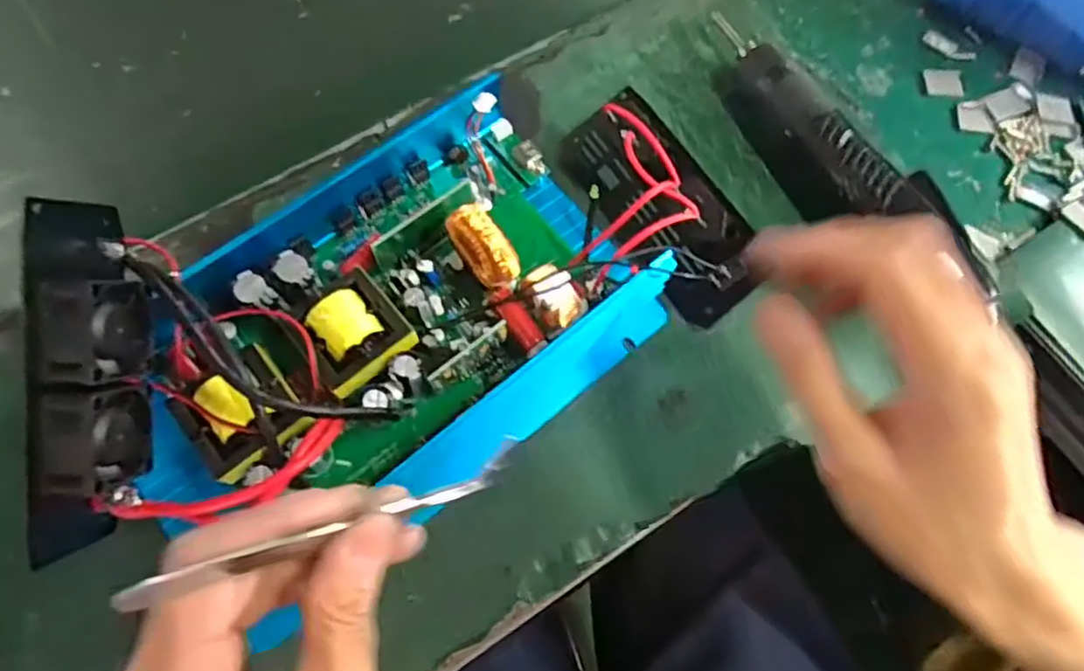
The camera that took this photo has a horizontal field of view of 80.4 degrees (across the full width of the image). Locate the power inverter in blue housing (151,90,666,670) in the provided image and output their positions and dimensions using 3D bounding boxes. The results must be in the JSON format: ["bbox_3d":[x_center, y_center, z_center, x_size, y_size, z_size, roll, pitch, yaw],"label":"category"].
[{"bbox_3d":[-0.068,-0.003,0.319,0.254,0.061,0.170,-38,75,-14],"label":"power inverter in blue housing"}]

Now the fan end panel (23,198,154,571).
[{"bbox_3d":[-0.178,0.017,0.256,0.023,0.044,0.135,1,92,-1],"label":"fan end panel"}]

